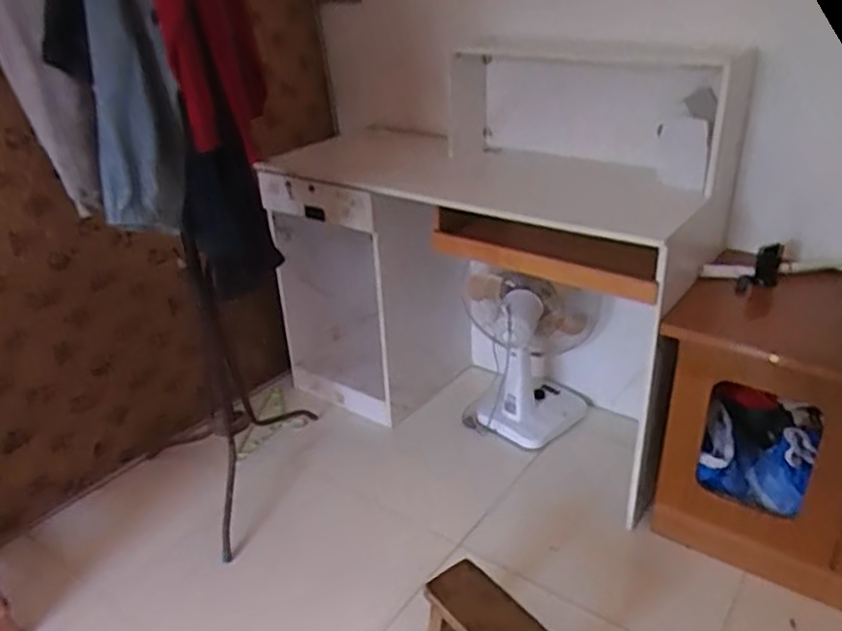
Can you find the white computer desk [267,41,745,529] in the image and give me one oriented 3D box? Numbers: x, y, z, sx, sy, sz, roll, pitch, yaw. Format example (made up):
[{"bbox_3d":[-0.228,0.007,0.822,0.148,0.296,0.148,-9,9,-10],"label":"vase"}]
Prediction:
[{"bbox_3d":[0.169,-0.149,1.901,1.178,0.971,0.578,13,32,27],"label":"white computer desk"}]

